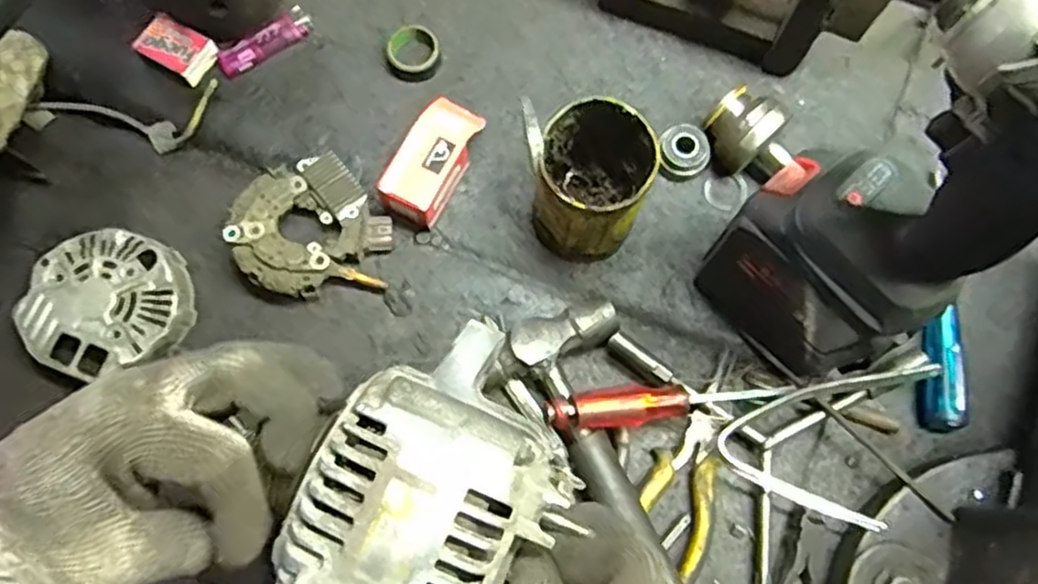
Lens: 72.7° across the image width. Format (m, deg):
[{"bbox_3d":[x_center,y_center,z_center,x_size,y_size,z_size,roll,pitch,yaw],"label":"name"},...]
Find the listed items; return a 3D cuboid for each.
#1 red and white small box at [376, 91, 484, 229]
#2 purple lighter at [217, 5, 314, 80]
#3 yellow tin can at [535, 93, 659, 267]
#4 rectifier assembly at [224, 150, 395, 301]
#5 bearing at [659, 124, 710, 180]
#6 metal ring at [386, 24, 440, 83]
[{"bbox_3d":[-0.064,-0.096,0.526,0.043,0.043,0.094,28,77,7],"label":"red and white small box"},{"bbox_3d":[-0.202,-0.198,0.562,0.078,0.018,0.019,-32,78,-8],"label":"purple lighter"},{"bbox_3d":[0.050,-0.072,0.485,0.073,0.113,0.082,10,76,3],"label":"yellow tin can"},{"bbox_3d":[-0.151,-0.046,0.517,0.106,0.035,0.096,-13,76,-3],"label":"rectifier assembly"},{"bbox_3d":[0.125,-0.107,0.540,0.037,0.028,0.037,0,76,0],"label":"bearing"},{"bbox_3d":[-0.084,-0.187,0.557,0.040,0.015,0.044,0,76,0],"label":"metal ring"}]

